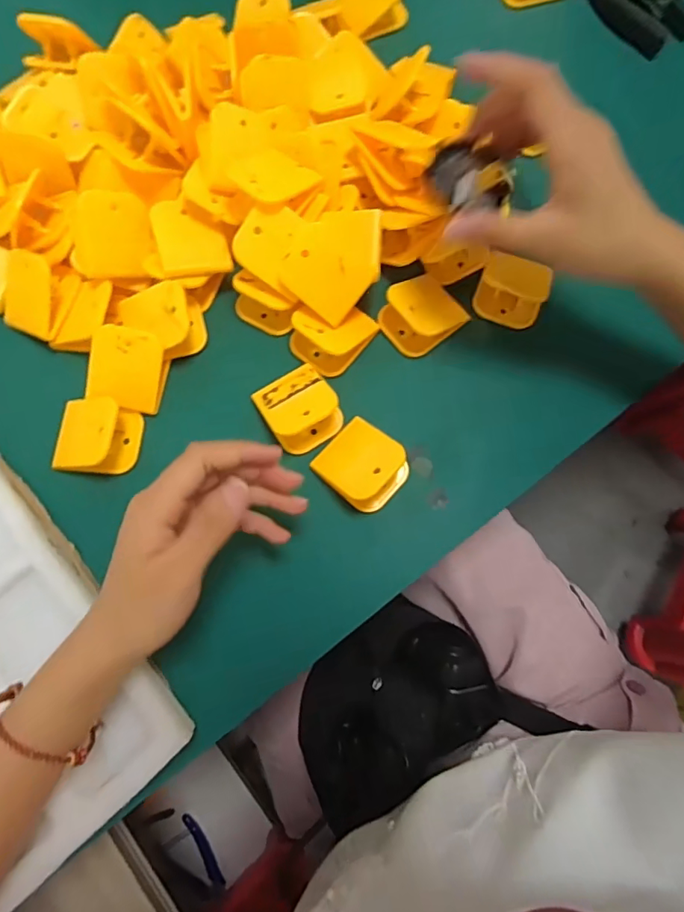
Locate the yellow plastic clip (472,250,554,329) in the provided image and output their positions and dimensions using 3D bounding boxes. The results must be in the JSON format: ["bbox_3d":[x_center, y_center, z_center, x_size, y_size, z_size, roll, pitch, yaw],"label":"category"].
[{"bbox_3d":[0.123,-0.119,0.365,0.048,0.022,0.038,26,80,8],"label":"yellow plastic clip"}]

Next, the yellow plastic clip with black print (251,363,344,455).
[{"bbox_3d":[-0.029,-0.034,0.347,0.048,0.026,0.055,-30,78,-8],"label":"yellow plastic clip with black print"}]

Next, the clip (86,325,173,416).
[{"bbox_3d":[-0.149,-0.061,0.353,0.053,0.018,0.053,10,98,-5],"label":"clip"}]

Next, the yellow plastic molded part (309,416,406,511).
[{"bbox_3d":[0.014,0.006,0.337,0.054,0.028,0.048,43,79,10],"label":"yellow plastic molded part"}]

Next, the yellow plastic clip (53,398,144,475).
[{"bbox_3d":[-0.169,-0.015,0.344,0.054,0.028,0.049,7,75,1],"label":"yellow plastic clip"}]

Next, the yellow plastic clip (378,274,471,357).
[{"bbox_3d":[0.058,-0.105,0.361,0.055,0.021,0.050,-43,79,-10],"label":"yellow plastic clip"}]

